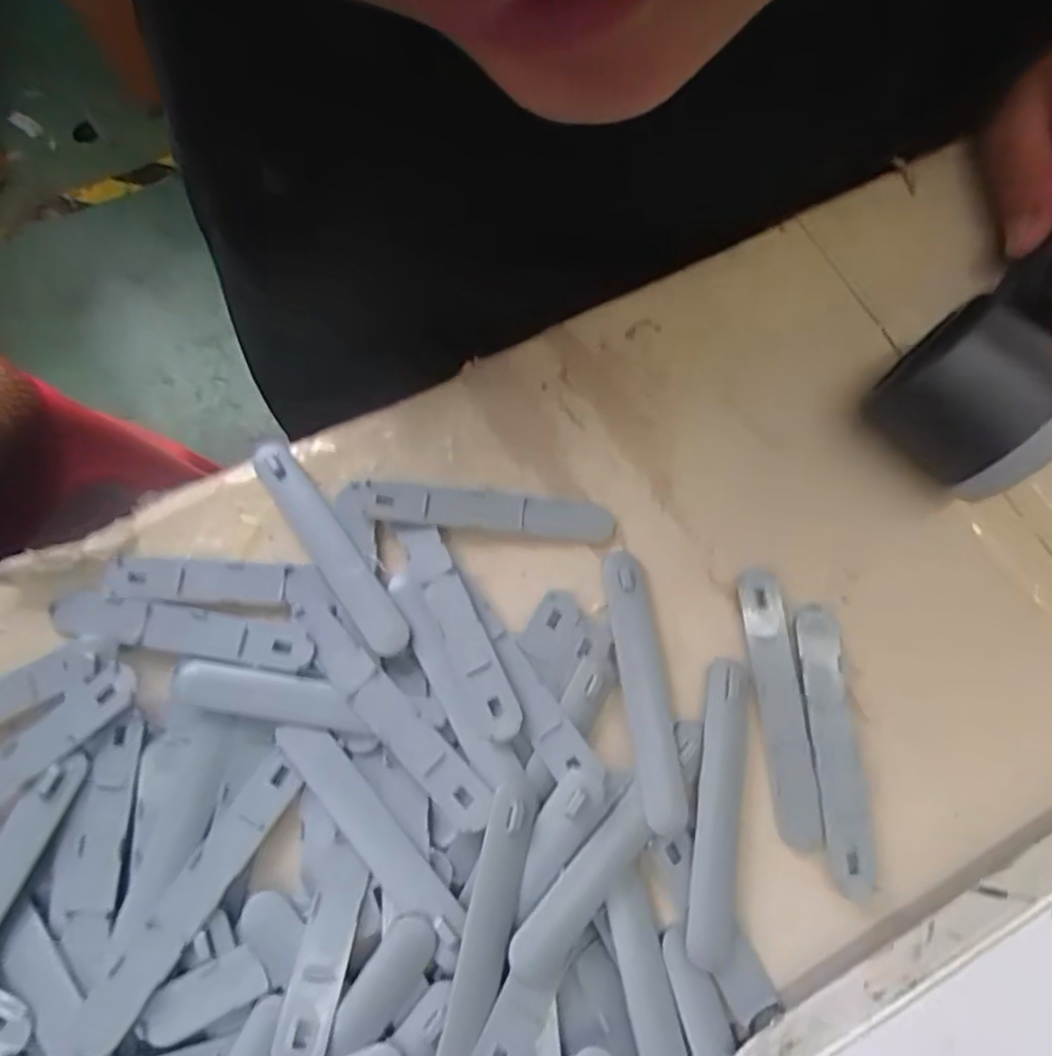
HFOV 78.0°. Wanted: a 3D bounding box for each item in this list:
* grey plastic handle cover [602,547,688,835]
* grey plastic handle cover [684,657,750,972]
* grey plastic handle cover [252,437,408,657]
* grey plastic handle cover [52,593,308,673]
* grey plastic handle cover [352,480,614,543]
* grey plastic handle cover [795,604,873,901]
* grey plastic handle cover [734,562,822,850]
[{"bbox_3d":[0.041,0.054,0.226,0.016,0.008,0.093,-6,77,-4],"label":"grey plastic handle cover"},{"bbox_3d":[0.064,0.091,0.216,0.014,0.007,0.094,11,76,0],"label":"grey plastic handle cover"},{"bbox_3d":[-0.072,0.006,0.237,0.016,0.008,0.095,-33,80,-10],"label":"grey plastic handle cover"},{"bbox_3d":[-0.119,0.035,0.224,0.091,0.004,0.016,9,76,-1],"label":"grey plastic handle cover"},{"bbox_3d":[-0.015,-0.007,0.241,0.094,0.006,0.015,6,76,-2],"label":"grey plastic handle cover"},{"bbox_3d":[0.108,0.075,0.227,0.016,0.005,0.094,1,76,-3],"label":"grey plastic handle cover"},{"bbox_3d":[0.090,0.062,0.230,0.016,0.012,0.092,-3,77,-4],"label":"grey plastic handle cover"}]

